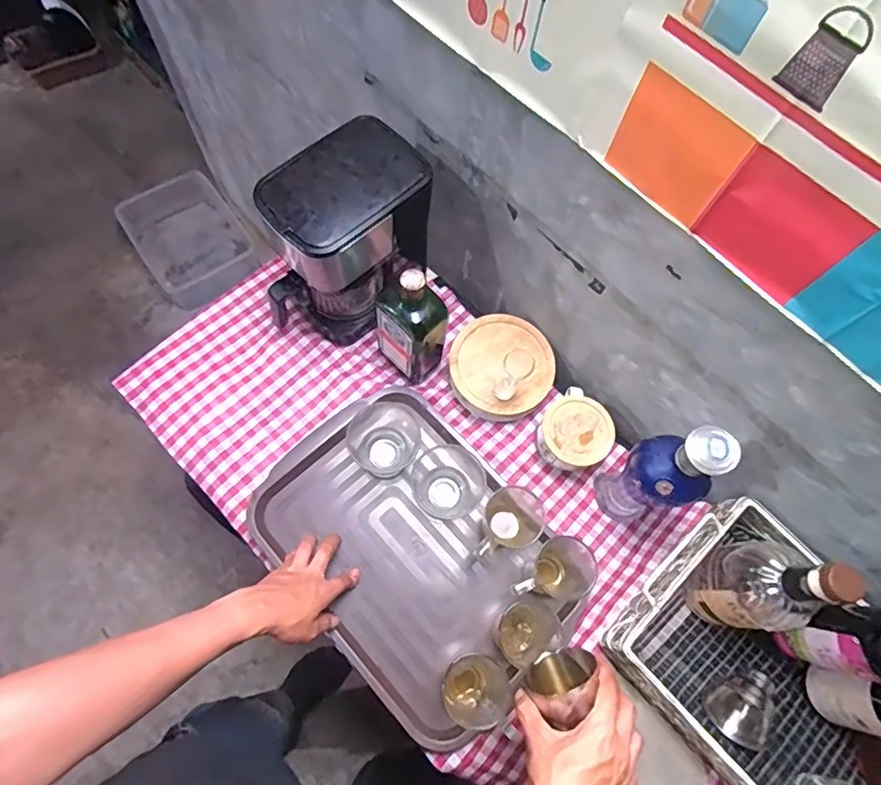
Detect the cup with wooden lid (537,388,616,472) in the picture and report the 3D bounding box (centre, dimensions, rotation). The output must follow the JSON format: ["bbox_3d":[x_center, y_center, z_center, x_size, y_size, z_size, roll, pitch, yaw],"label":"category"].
[{"bbox_3d":[0.189,0.059,0.762,0.101,0.064,0.099,2,69,-4],"label":"cup with wooden lid"}]

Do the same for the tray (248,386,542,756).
[{"bbox_3d":[-0.039,0.207,0.726,0.298,0.046,0.413,-42,78,-14],"label":"tray"}]

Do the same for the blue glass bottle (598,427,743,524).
[{"bbox_3d":[0.266,0.104,0.657,0.076,0.270,0.079,-16,71,-11],"label":"blue glass bottle"}]

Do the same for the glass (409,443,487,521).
[{"bbox_3d":[0.009,0.121,0.725,0.086,0.091,0.102,-34,75,-16],"label":"glass"}]

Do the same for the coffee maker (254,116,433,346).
[{"bbox_3d":[-0.130,-0.198,0.737,0.135,0.260,0.199,40,71,11],"label":"coffee maker"}]

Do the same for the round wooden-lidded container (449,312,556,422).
[{"bbox_3d":[0.092,-0.038,0.802,0.147,0.059,0.146,2,69,-4],"label":"round wooden-lidded container"}]

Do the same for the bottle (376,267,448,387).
[{"bbox_3d":[-0.042,-0.094,0.732,0.065,0.215,0.088,-41,77,-18],"label":"bottle"}]

